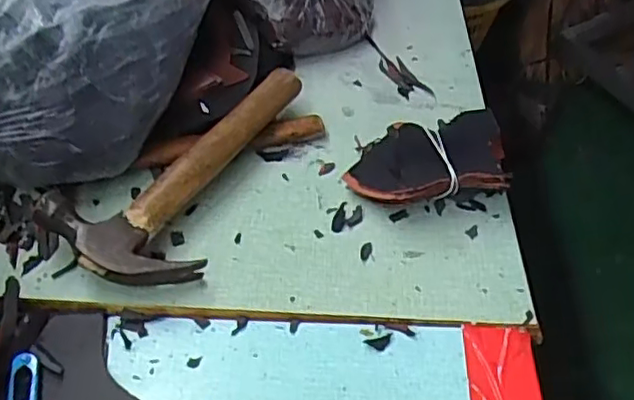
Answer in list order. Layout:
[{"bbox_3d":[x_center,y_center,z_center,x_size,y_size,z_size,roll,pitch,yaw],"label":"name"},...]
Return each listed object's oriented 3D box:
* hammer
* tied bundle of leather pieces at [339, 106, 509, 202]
[{"bbox_3d":[-0.110,-0.033,0.548,0.123,0.055,0.257,23,53,12],"label":"hammer"},{"bbox_3d":[0.106,-0.033,0.576,0.155,0.047,0.090,-11,52,-12],"label":"tied bundle of leather pieces"}]

